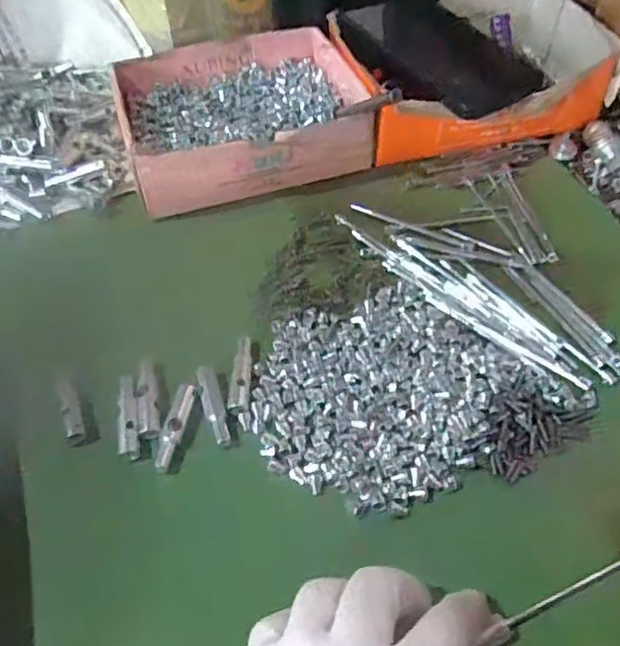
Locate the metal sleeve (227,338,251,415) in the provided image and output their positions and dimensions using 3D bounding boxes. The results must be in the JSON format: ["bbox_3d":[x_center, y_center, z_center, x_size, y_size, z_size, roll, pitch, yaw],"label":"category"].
[{"bbox_3d":[-0.040,0.029,0.361,0.009,0.006,0.049,4,53,3],"label":"metal sleeve"}]

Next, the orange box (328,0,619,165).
[{"bbox_3d":[0.126,-0.209,0.505,0.198,0.058,0.158,-6,53,-5],"label":"orange box"}]

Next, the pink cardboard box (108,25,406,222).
[{"bbox_3d":[-0.055,-0.165,0.479,0.182,0.045,0.158,-16,54,-12],"label":"pink cardboard box"}]

